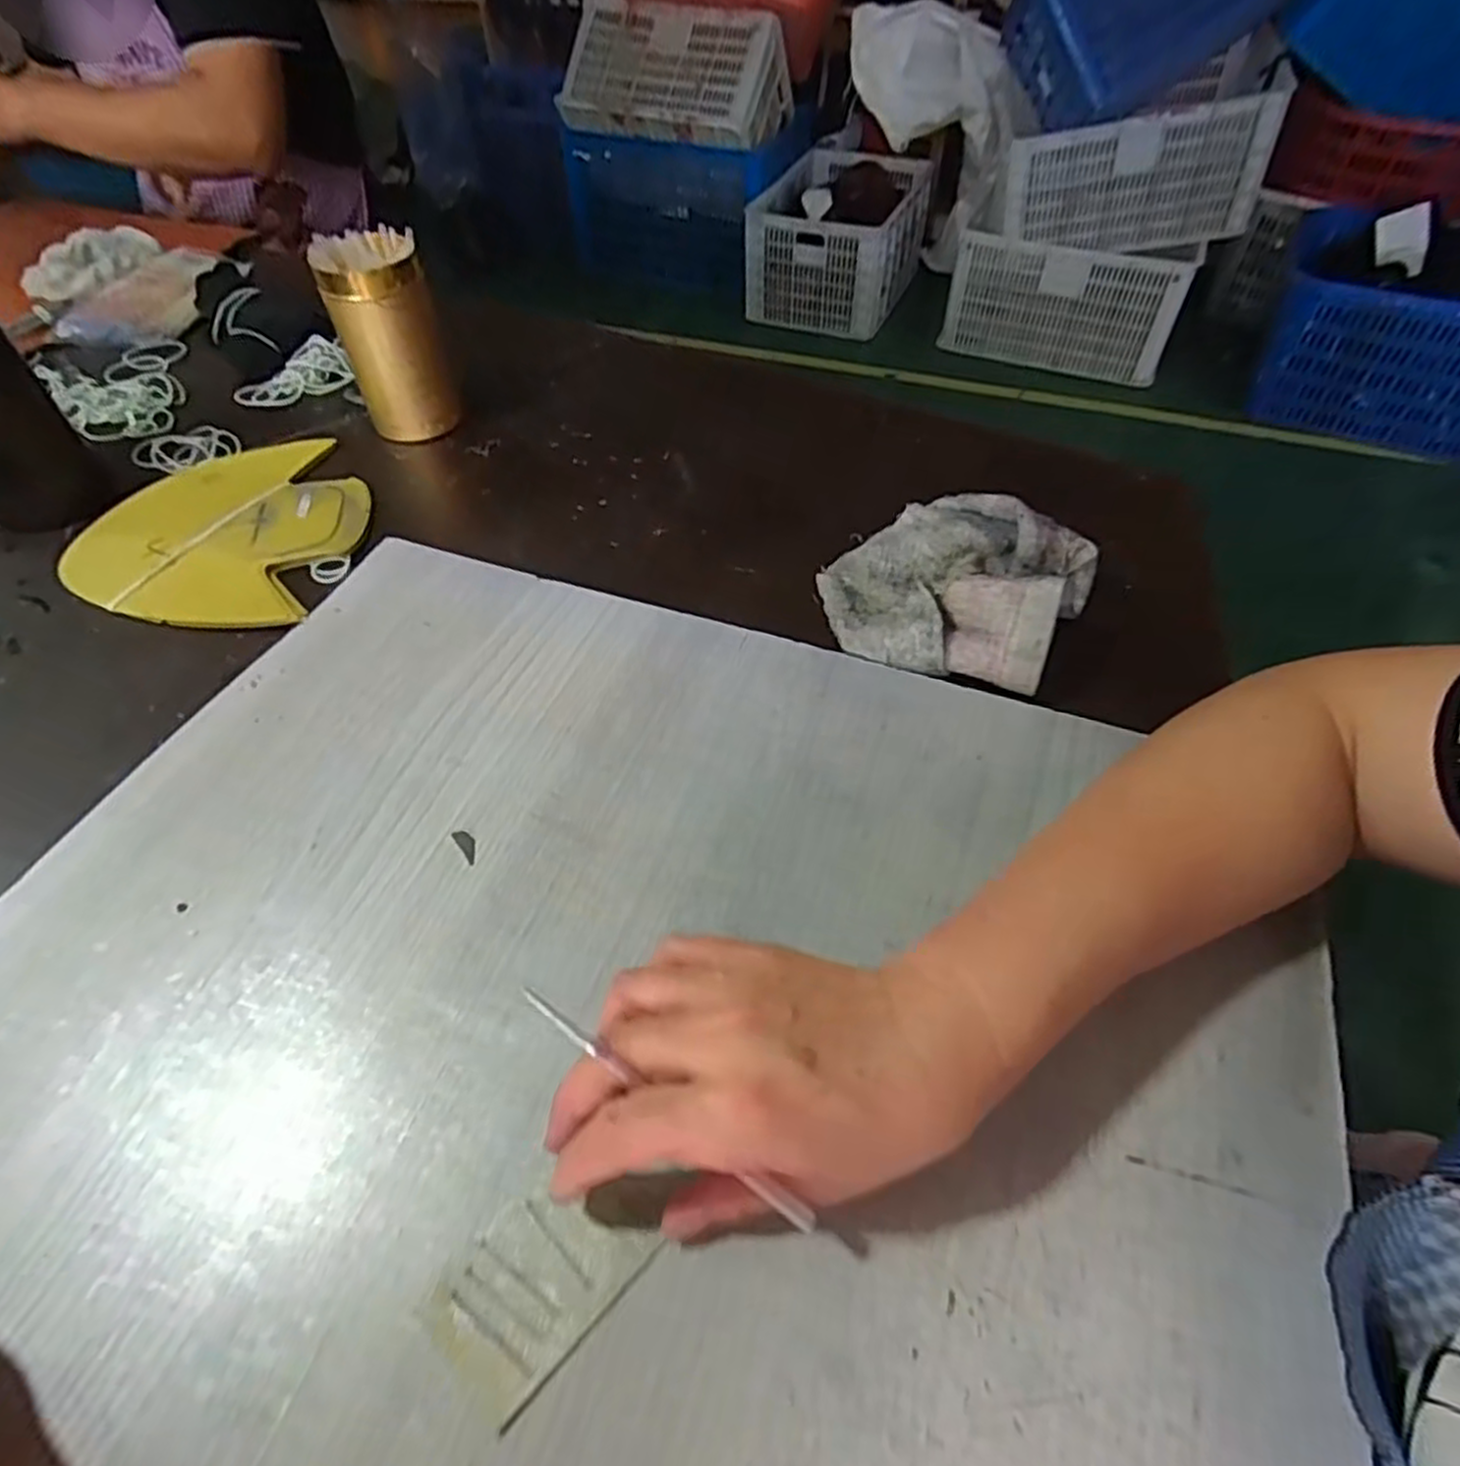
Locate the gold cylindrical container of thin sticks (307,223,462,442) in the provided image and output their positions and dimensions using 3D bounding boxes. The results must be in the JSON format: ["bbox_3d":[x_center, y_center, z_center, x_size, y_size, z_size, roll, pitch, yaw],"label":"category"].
[{"bbox_3d":[-0.253,-0.294,0.586,0.069,0.132,0.058,-14,51,-10],"label":"gold cylindrical container of thin sticks"}]

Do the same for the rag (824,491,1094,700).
[{"bbox_3d":[0.135,-0.096,0.471,0.147,0.042,0.149,27,56,21],"label":"rag"}]

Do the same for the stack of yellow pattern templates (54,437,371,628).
[{"bbox_3d":[-0.342,-0.147,0.538,0.168,0.008,0.194,2,51,-1],"label":"stack of yellow pattern templates"}]

